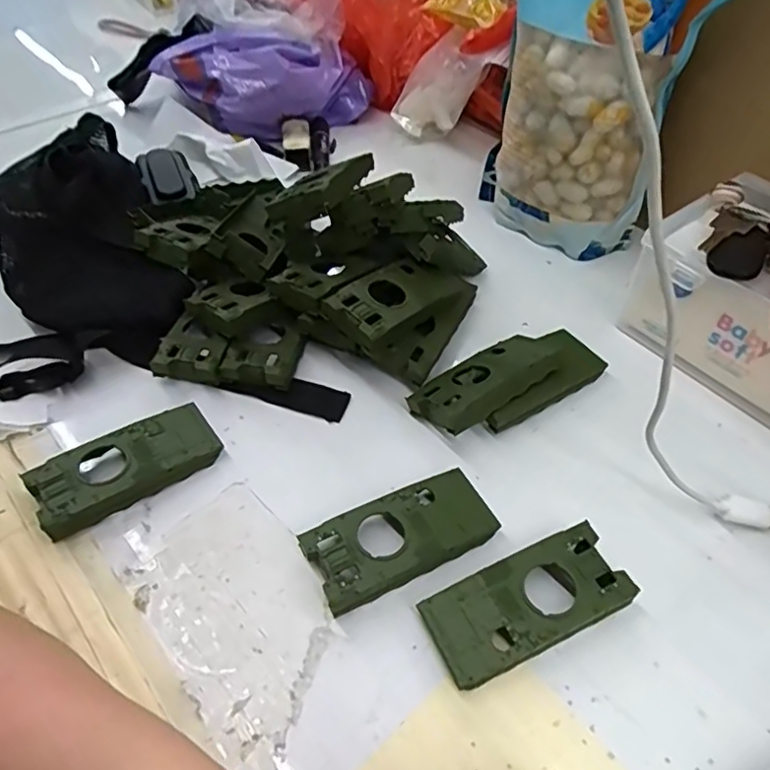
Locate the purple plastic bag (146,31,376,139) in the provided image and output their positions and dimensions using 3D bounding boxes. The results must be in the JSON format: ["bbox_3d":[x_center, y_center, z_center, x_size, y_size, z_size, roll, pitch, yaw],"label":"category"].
[{"bbox_3d":[-0.122,-0.321,0.622,0.214,0.078,0.105,-9,49,-10],"label":"purple plastic bag"}]

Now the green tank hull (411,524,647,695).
[{"bbox_3d":[0.073,0.112,0.309,0.102,0.018,0.046,-19,52,-18],"label":"green tank hull"}]

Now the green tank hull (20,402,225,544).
[{"bbox_3d":[-0.155,0.048,0.363,0.104,0.020,0.046,-29,55,-25],"label":"green tank hull"}]

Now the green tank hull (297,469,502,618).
[{"bbox_3d":[0.010,0.085,0.336,0.104,0.020,0.046,-21,52,-19],"label":"green tank hull"}]

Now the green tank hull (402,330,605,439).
[{"bbox_3d":[0.084,-0.007,0.406,0.134,0.033,0.055,-25,53,-22],"label":"green tank hull"}]

